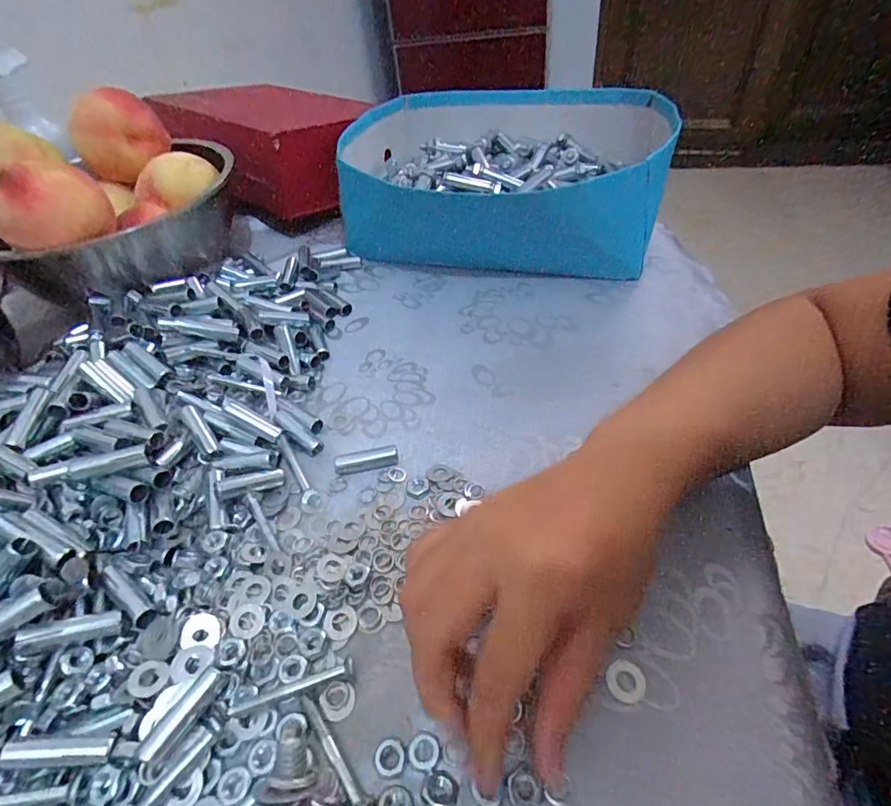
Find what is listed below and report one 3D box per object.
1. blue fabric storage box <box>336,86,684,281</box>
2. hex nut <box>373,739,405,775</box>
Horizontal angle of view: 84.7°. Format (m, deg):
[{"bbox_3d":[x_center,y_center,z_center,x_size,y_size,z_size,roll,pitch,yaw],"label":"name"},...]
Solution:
[{"bbox_3d":[0.056,-0.228,0.491,0.297,0.098,0.224,12,49,18],"label":"blue fabric storage box"},{"bbox_3d":[-0.023,0.145,0.200,0.012,0.004,0.012,-31,51,-22],"label":"hex nut"}]

